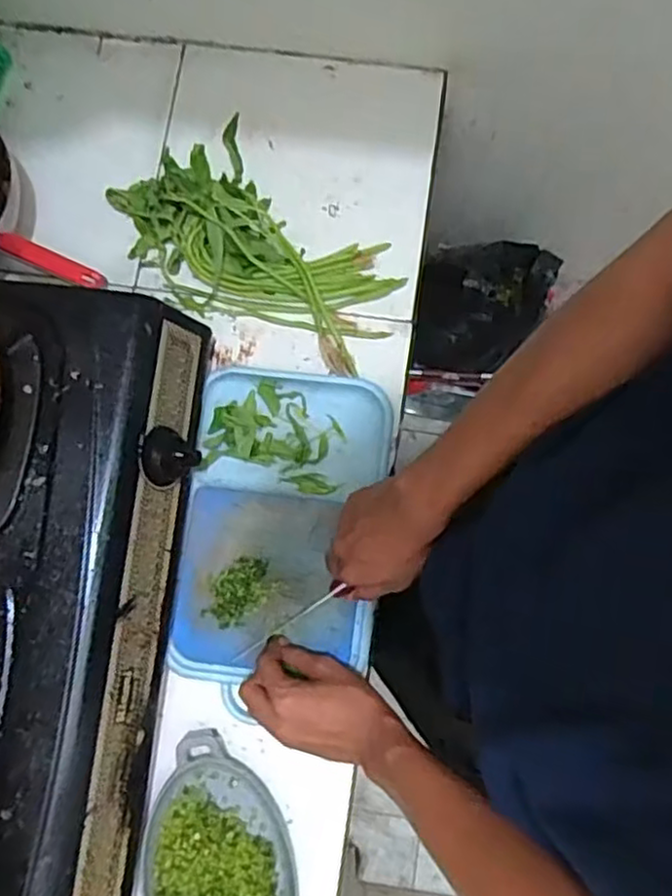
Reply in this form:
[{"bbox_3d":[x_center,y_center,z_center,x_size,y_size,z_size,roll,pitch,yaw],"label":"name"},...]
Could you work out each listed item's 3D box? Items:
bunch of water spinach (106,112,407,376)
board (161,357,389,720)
[{"bbox_3d":[-0.084,-0.207,0.719,0.300,0.045,0.177,42,83,8],"label":"bunch of water spinach"},{"bbox_3d":[-0.052,0.077,0.683,0.184,0.034,0.305,6,80,2],"label":"board"}]

